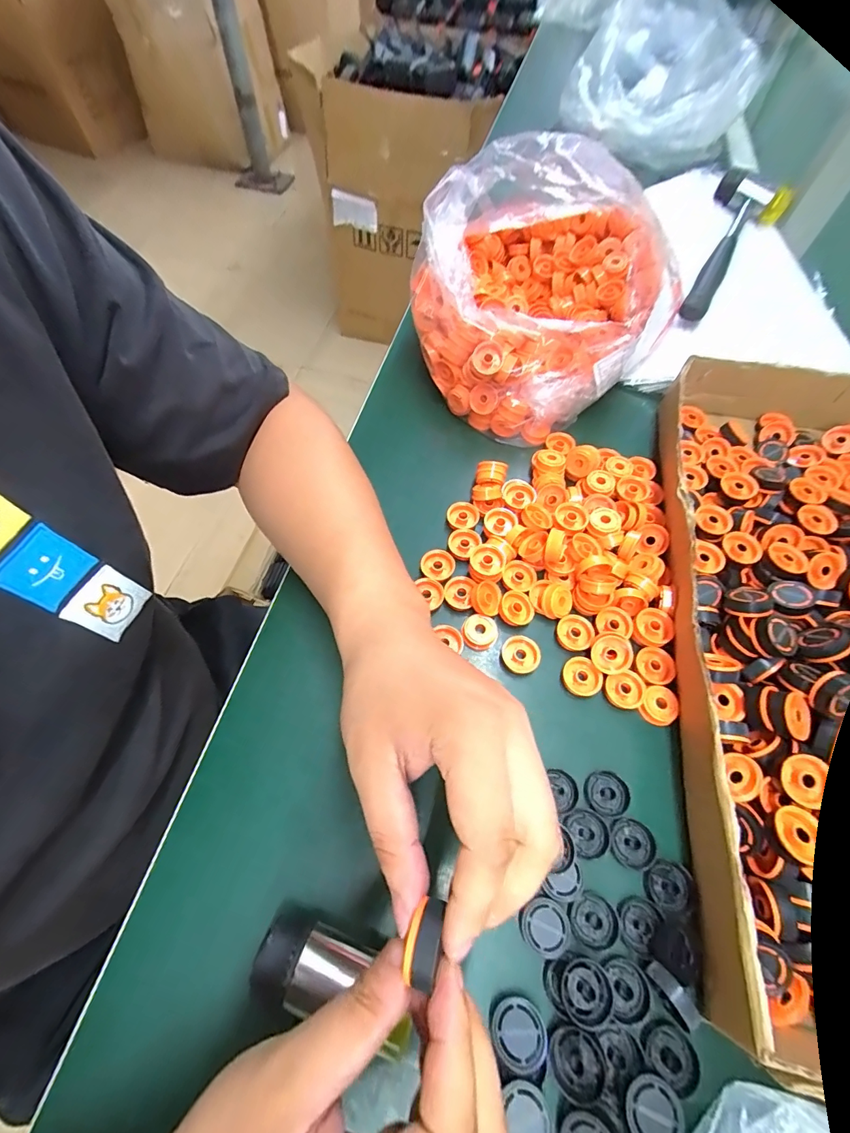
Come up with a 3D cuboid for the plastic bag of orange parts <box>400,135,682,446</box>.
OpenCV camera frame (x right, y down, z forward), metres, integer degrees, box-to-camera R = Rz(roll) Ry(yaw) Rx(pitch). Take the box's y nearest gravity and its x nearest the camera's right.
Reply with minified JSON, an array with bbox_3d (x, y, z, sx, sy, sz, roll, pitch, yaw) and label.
[{"bbox_3d":[0.107,-0.260,0.383,0.199,0.154,0.226,41,68,18],"label":"plastic bag of orange parts"}]

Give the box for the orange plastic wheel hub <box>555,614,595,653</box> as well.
[{"bbox_3d":[0.107,0.048,0.310,0.024,0.008,0.026,1,62,-2],"label":"orange plastic wheel hub"}]

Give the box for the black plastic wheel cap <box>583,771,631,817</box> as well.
[{"bbox_3d":[0.111,0.139,0.265,0.024,0.008,0.024,1,62,-2],"label":"black plastic wheel cap"}]

